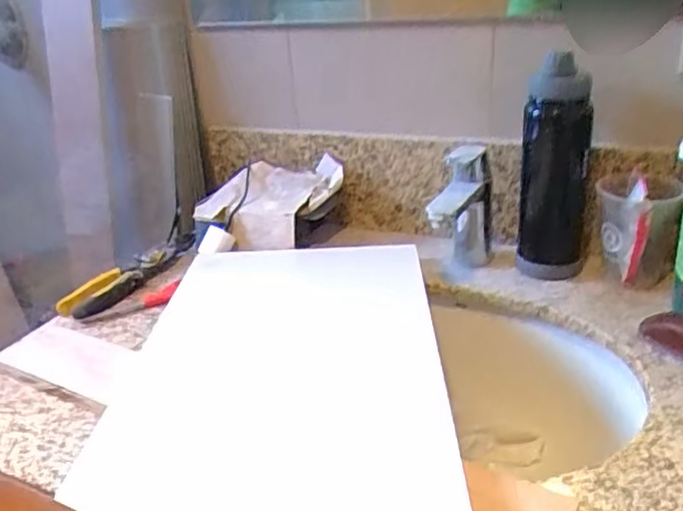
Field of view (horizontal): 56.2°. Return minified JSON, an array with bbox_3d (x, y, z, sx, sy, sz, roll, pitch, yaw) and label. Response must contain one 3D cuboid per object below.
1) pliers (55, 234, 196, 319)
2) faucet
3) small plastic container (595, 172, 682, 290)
[{"bbox_3d":[-0.281,0.024,0.875,0.061,0.023,0.210,13,31,33],"label":"pliers"},{"bbox_3d":[0.156,-0.047,0.818,0.062,0.168,0.173,4,27,18],"label":"faucet"},{"bbox_3d":[0.356,-0.032,0.774,0.092,0.116,0.085,8,29,26],"label":"small plastic container"}]

